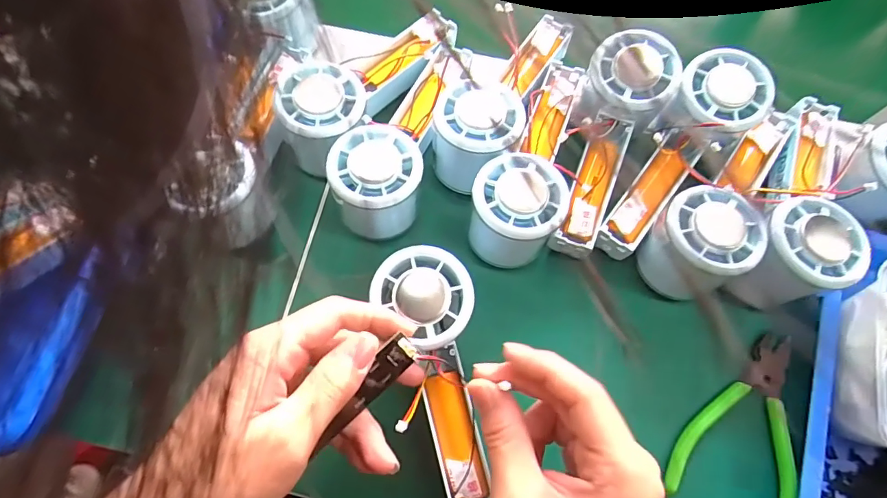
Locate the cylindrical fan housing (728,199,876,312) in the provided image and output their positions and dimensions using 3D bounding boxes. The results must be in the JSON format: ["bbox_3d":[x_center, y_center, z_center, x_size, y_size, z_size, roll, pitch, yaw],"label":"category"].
[{"bbox_3d":[0.217,0.005,0.309,0.061,0.056,0.055,-23,73,-8],"label":"cylindrical fan housing"}]

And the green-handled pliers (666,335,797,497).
[{"bbox_3d":[0.184,0.107,0.303,0.067,0.012,0.122,19,72,6],"label":"green-handled pliers"}]

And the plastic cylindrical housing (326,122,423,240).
[{"bbox_3d":[-0.043,-0.042,0.327,0.055,0.063,0.054,0,71,0],"label":"plastic cylindrical housing"}]

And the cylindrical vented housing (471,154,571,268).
[{"bbox_3d":[0.046,-0.024,0.319,0.055,0.057,0.055,0,71,0],"label":"cylindrical vented housing"}]

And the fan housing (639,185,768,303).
[{"bbox_3d":[0.159,-0.003,0.311,0.062,0.055,0.058,-36,75,-12],"label":"fan housing"}]

